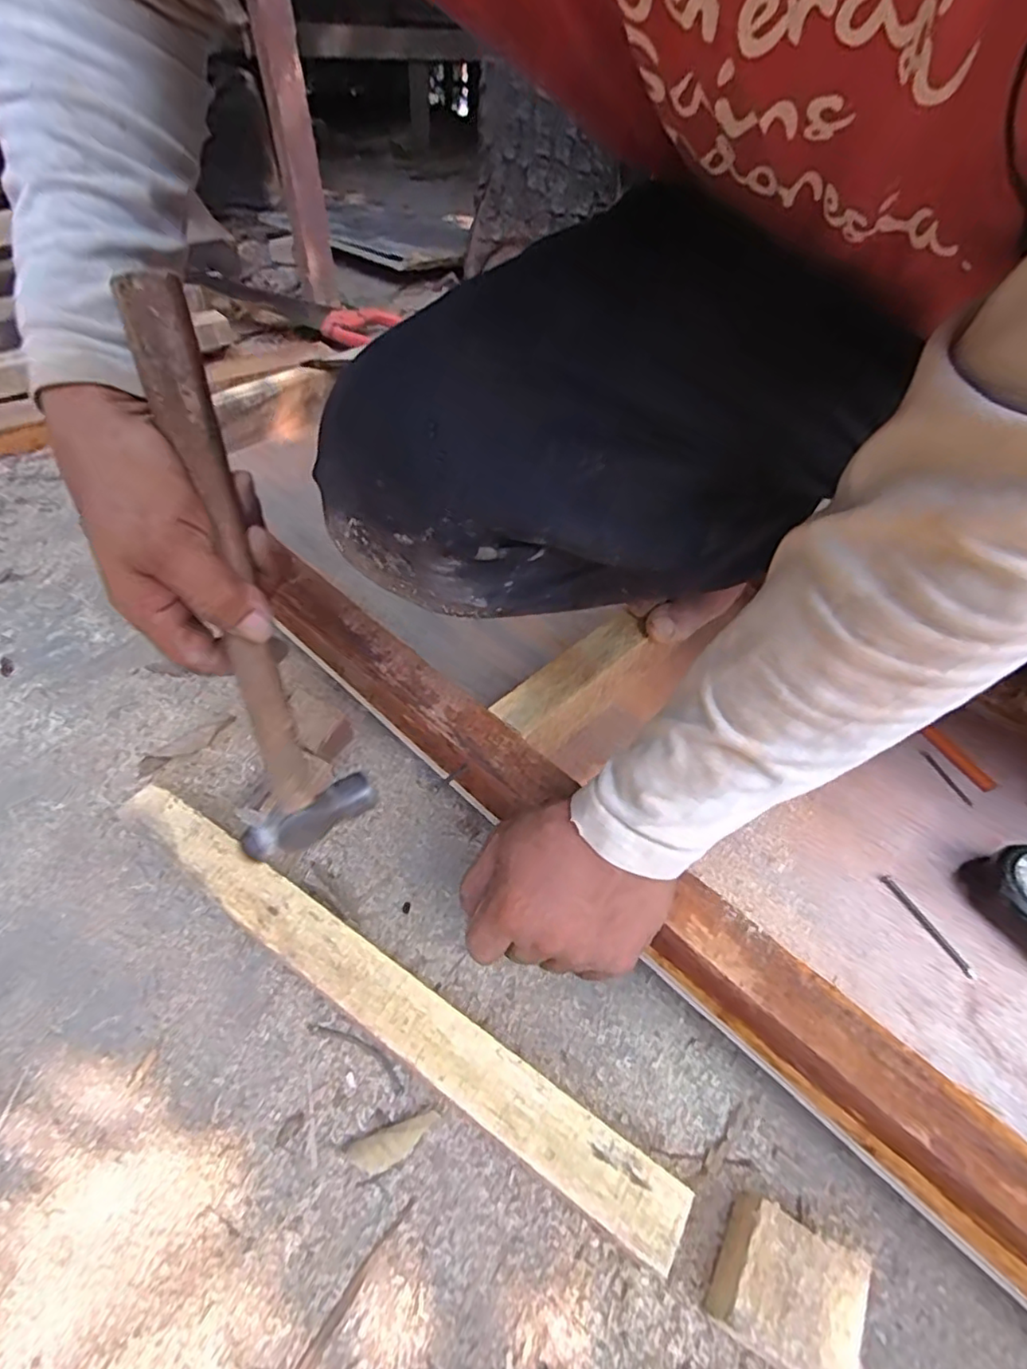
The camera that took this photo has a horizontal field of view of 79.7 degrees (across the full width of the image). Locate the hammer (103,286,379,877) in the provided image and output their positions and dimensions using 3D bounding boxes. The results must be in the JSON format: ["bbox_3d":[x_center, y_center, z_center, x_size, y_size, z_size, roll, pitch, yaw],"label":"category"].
[{"bbox_3d":[-0.134,-0.040,0.316,0.069,0.284,0.025,-12,24,-13],"label":"hammer"}]

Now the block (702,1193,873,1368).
[{"bbox_3d":[0.140,0.311,0.316,0.063,0.037,0.058,24,52,17],"label":"block"}]

